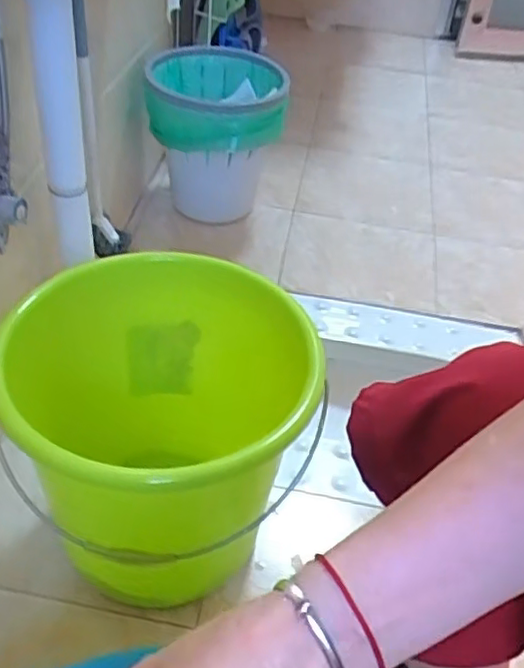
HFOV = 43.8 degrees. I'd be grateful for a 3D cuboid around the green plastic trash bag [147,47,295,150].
[{"bbox_3d":[-0.081,-0.414,1.165,0.244,0.112,0.254,6,42,1],"label":"green plastic trash bag"}]

